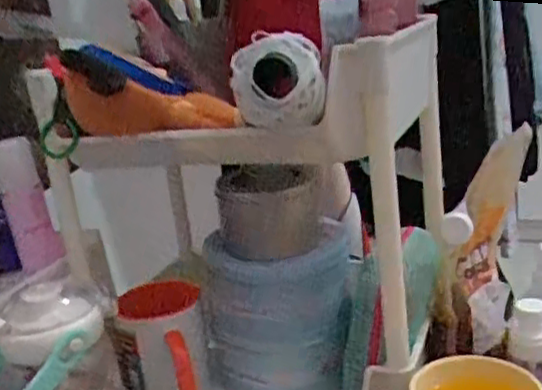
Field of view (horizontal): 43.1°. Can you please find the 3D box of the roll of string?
[{"bbox_3d":[0.005,-0.073,0.439,0.057,0.057,0.061,-7,17,1],"label":"roll of string"}]

